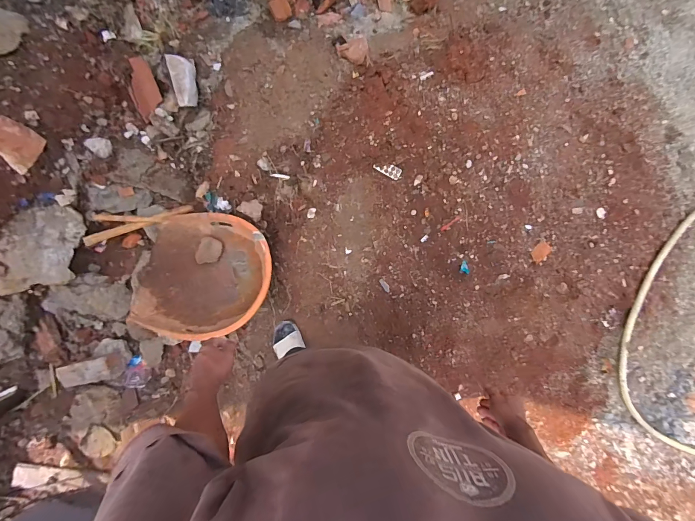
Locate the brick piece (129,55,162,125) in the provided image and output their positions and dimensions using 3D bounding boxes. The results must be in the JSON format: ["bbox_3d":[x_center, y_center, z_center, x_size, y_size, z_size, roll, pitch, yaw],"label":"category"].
[{"bbox_3d":[-0.699,-0.590,1.173,0.076,0.055,0.199,0,107,-1],"label":"brick piece"}]

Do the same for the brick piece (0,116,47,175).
[{"bbox_3d":[-0.966,-0.334,0.980,0.029,0.117,0.125,-3,61,39],"label":"brick piece"}]

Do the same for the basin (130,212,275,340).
[{"bbox_3d":[-0.489,0.059,1.209,0.415,0.145,0.430,1,78,-5],"label":"basin"}]

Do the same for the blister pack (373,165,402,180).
[{"bbox_3d":[0.142,-0.318,1.184,0.095,0.010,0.042,29,117,4],"label":"blister pack"}]

